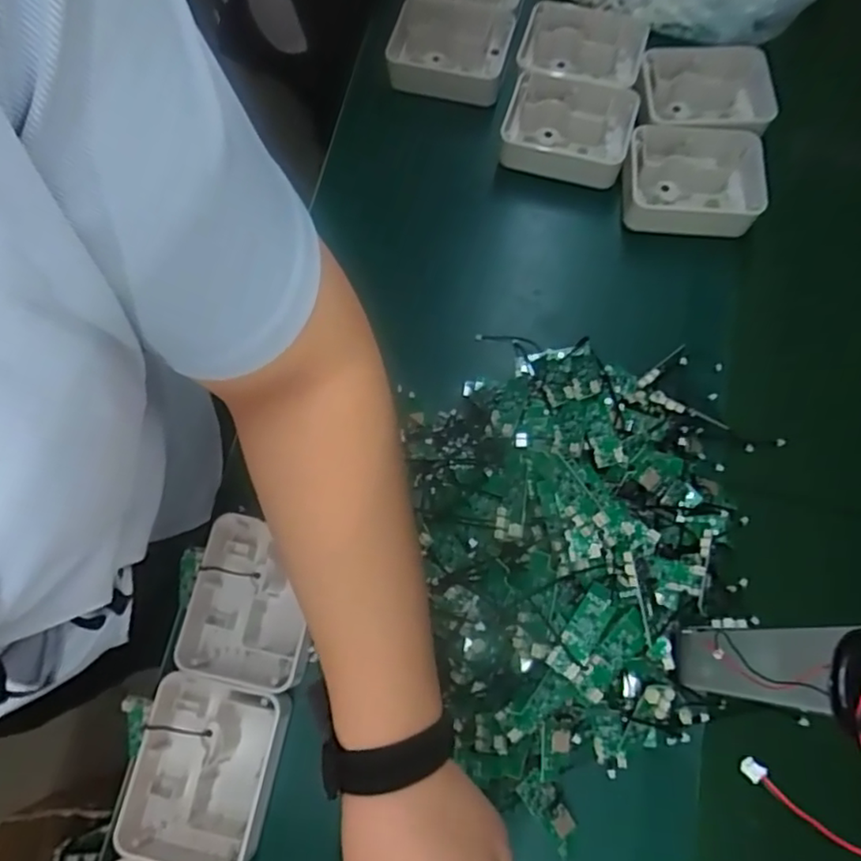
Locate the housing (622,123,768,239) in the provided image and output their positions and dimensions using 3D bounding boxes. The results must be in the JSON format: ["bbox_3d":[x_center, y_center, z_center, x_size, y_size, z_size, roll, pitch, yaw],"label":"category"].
[{"bbox_3d":[0.260,-0.248,0.630,0.138,0.038,0.102,7,71,5],"label":"housing"}]

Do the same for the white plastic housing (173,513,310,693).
[{"bbox_3d":[-0.150,0.141,0.528,0.105,0.034,0.128,10,72,6],"label":"white plastic housing"}]

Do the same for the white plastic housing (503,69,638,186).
[{"bbox_3d":[0.142,-0.313,0.655,0.129,0.044,0.091,19,73,9],"label":"white plastic housing"}]

